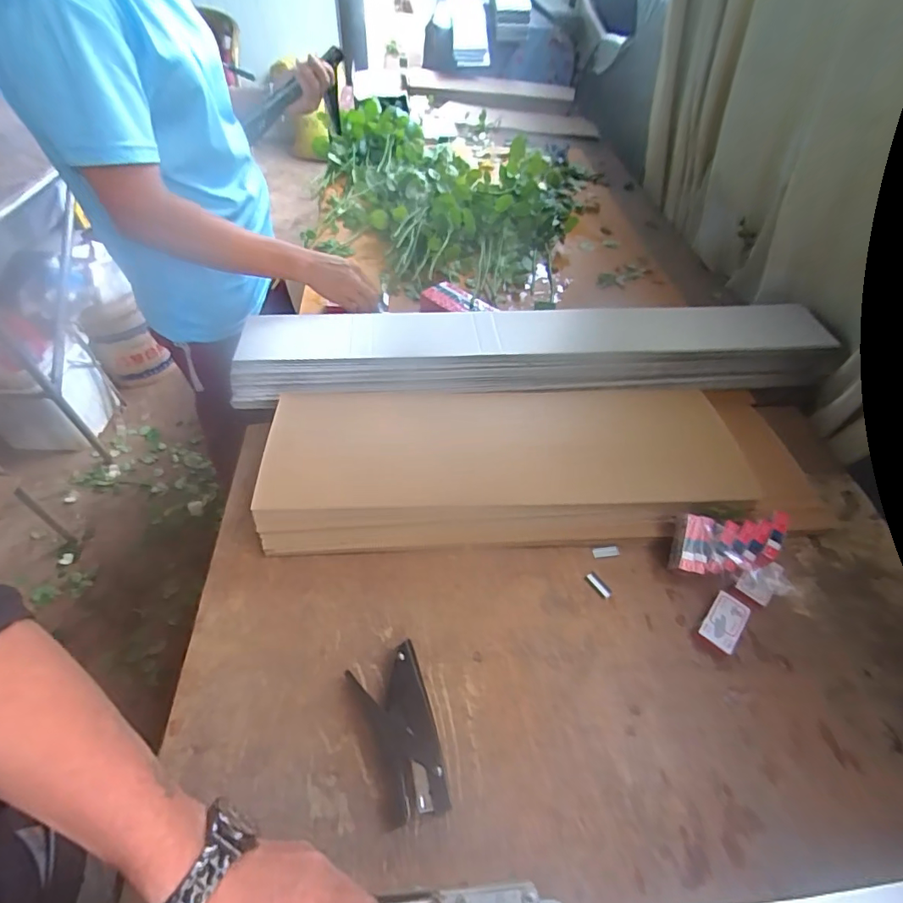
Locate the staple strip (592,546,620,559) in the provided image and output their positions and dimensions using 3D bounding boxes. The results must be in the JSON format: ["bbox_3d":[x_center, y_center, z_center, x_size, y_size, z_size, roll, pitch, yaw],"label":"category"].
[{"bbox_3d":[0.201,0.131,0.621,0.034,0.004,0.012,-4,51,-6],"label":"staple strip"}]

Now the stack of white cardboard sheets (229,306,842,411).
[{"bbox_3d":[0.143,-0.171,0.791,0.965,0.091,0.157,-3,51,-5],"label":"stack of white cardboard sheets"}]

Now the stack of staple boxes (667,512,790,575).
[{"bbox_3d":[0.346,0.116,0.599,0.144,0.055,0.079,-3,51,-6],"label":"stack of staple boxes"}]

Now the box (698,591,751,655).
[{"bbox_3d":[0.319,0.201,0.559,0.039,0.013,0.069,34,57,22],"label":"box"}]

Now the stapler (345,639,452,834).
[{"bbox_3d":[-0.050,0.275,0.472,0.069,0.027,0.147,-16,53,-16],"label":"stapler"}]

